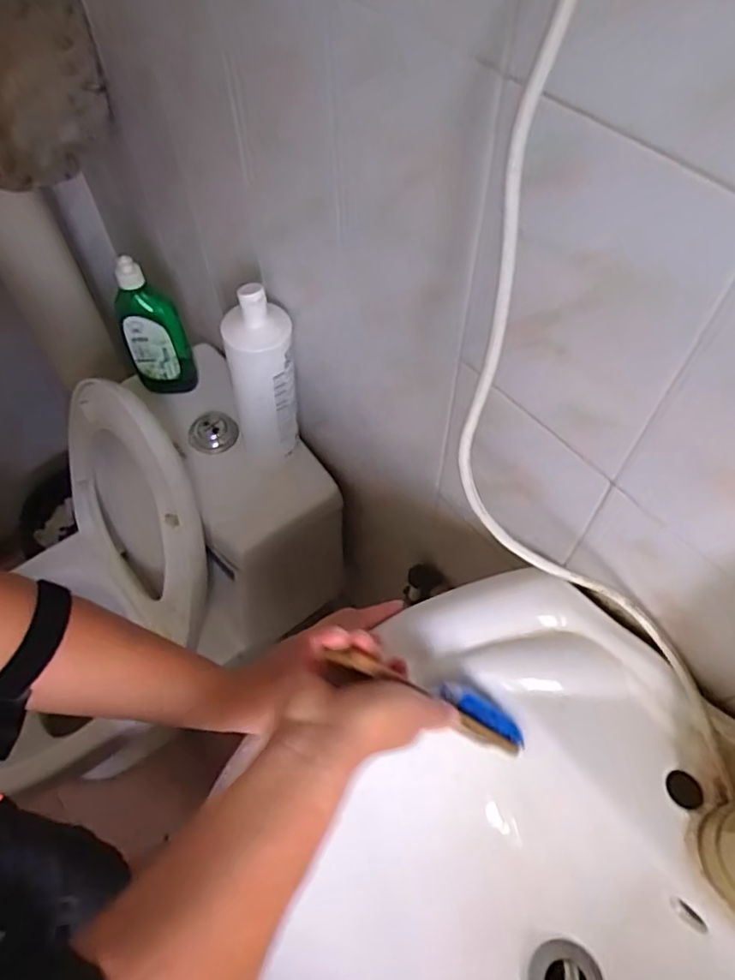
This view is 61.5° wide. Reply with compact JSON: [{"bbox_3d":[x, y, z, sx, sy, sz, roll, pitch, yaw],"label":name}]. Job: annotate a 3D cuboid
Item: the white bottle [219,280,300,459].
[{"bbox_3d":[-0.119,-0.129,0.705,0.073,0.243,0.061,-12,58,-7],"label":"white bottle"}]

